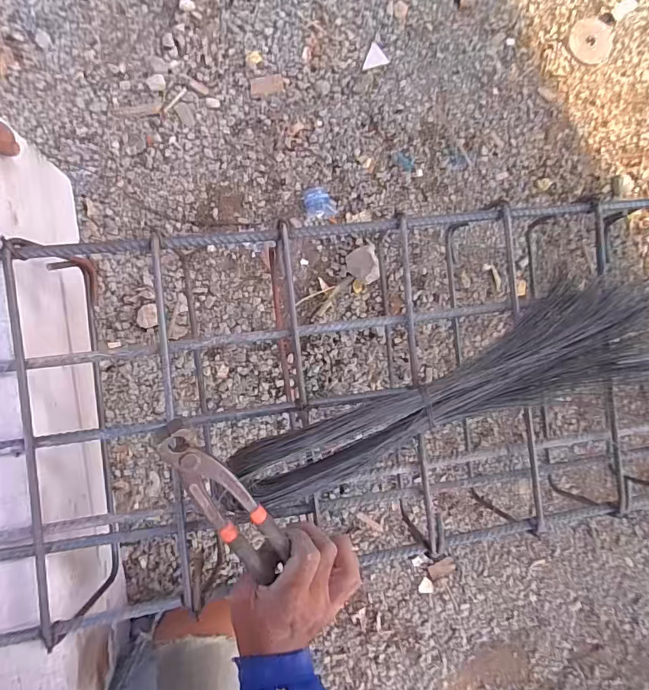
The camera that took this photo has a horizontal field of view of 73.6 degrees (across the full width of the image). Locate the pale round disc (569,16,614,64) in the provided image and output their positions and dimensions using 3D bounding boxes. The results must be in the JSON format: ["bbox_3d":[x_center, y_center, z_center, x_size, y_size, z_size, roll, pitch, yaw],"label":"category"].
[{"bbox_3d":[0.442,-0.502,0.714,0.071,0.006,0.074,0,89,-8],"label":"pale round disc"}]

